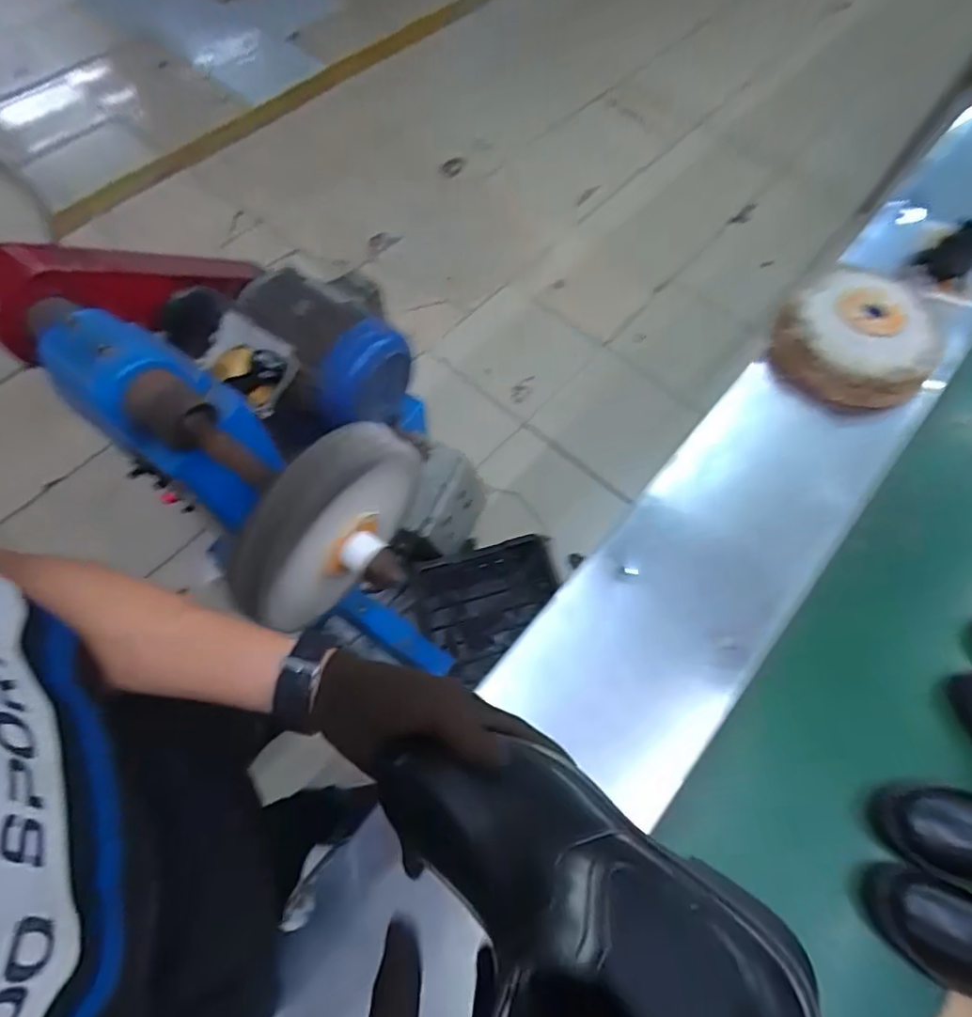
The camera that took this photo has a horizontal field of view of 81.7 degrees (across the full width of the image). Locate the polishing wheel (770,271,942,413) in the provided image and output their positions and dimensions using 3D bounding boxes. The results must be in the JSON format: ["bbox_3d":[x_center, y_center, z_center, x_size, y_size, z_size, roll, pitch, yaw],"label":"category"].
[{"bbox_3d":[0.546,-0.246,0.827,0.206,0.070,0.205,1,66,-3],"label":"polishing wheel"}]

